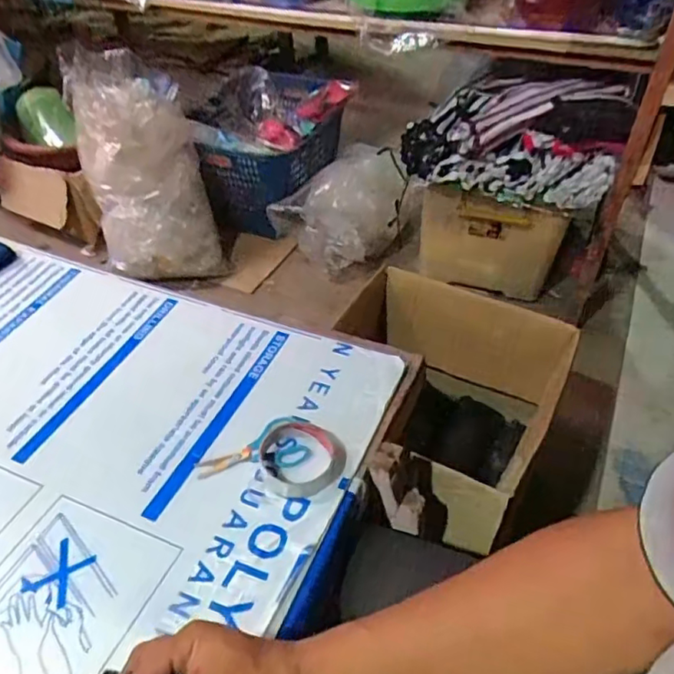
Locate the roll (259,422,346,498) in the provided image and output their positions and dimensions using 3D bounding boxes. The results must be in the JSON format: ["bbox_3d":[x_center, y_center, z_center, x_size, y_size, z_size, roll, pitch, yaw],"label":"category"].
[{"bbox_3d":[-0.037,0.135,0.638,0.094,0.016,0.087,0,44,0],"label":"roll"}]

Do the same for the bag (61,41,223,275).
[{"bbox_3d":[-0.500,-0.416,1.516,0.296,0.571,0.195,-29,31,-27],"label":"bag"}]

